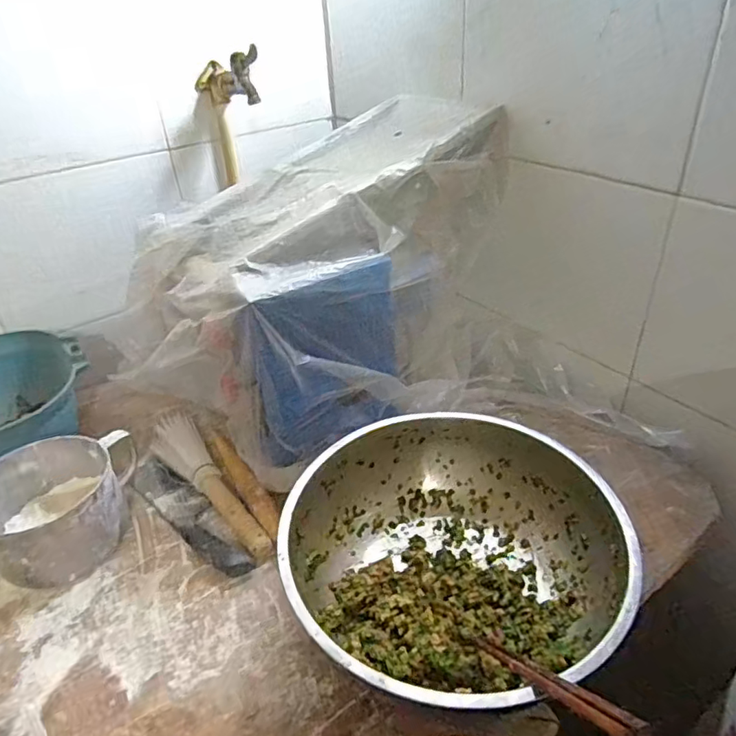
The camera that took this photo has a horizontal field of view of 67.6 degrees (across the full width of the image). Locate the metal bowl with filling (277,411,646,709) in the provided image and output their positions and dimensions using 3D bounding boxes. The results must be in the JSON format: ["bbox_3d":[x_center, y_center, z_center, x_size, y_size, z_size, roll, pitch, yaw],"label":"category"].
[{"bbox_3d":[0.080,0.179,0.529,0.297,0.106,0.291,-2,32,1],"label":"metal bowl with filling"}]

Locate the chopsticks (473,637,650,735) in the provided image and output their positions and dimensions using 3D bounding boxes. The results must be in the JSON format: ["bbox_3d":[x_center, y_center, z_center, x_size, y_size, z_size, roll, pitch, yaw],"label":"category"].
[{"bbox_3d":[0.118,0.211,0.373,0.016,0.008,0.200,-15,-7,-18],"label":"chopsticks"}]

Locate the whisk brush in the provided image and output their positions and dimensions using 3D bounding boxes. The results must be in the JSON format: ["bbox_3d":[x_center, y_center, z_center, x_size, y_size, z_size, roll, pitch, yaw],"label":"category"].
[{"bbox_3d":[-0.202,0.140,0.671,0.058,0.050,0.265,-22,37,-28],"label":"whisk brush"}]

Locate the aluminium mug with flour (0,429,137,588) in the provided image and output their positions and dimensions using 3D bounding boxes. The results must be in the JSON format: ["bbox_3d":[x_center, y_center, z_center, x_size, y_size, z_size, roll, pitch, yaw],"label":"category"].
[{"bbox_3d":[-0.350,0.160,0.614,0.149,0.097,0.144,-11,33,-12],"label":"aluminium mug with flour"}]

